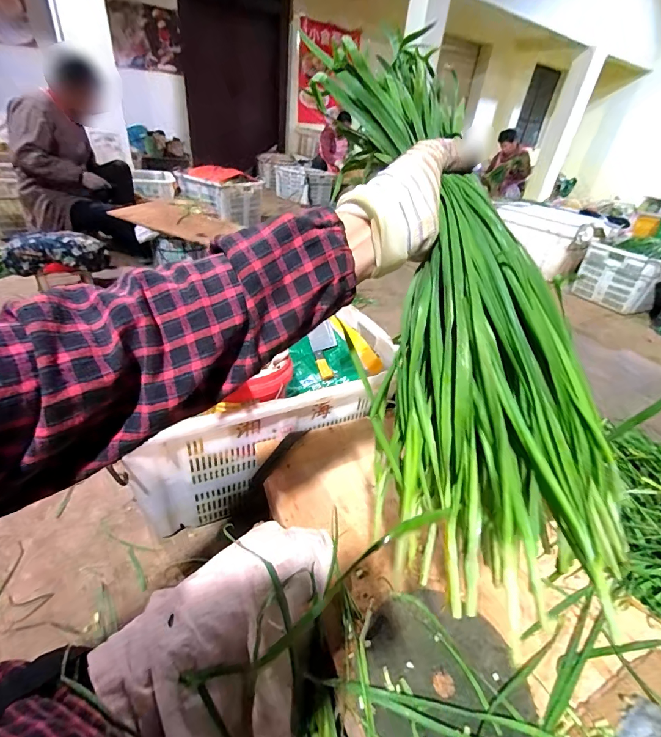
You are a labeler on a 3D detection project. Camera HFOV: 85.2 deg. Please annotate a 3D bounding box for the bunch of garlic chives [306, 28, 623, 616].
[{"bbox_3d":[0.114,-0.058,0.317,0.148,0.463,0.139,-10,-6,-21],"label":"bunch of garlic chives"}]

